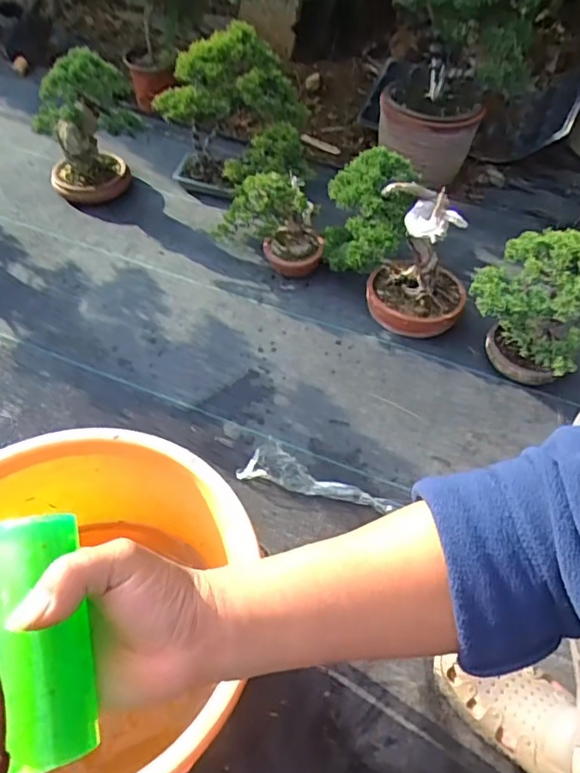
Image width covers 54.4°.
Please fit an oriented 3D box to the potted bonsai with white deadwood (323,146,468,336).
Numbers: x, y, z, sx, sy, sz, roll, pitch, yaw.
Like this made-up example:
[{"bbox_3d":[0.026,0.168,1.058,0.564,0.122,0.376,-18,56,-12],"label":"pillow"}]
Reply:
[{"bbox_3d":[0.182,-0.248,0.992,0.292,0.239,0.174,23,48,13],"label":"potted bonsai with white deadwood"}]

